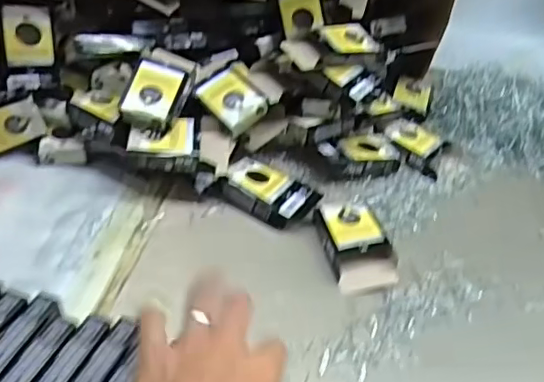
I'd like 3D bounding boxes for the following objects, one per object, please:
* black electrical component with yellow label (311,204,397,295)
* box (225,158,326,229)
[{"bbox_3d":[0.081,0.052,0.557,0.057,0.026,0.099,-5,41,-14],"label":"black electrical component with yellow label"},{"bbox_3d":[-0.003,0.001,0.597,0.094,0.023,0.060,27,44,24],"label":"box"}]

